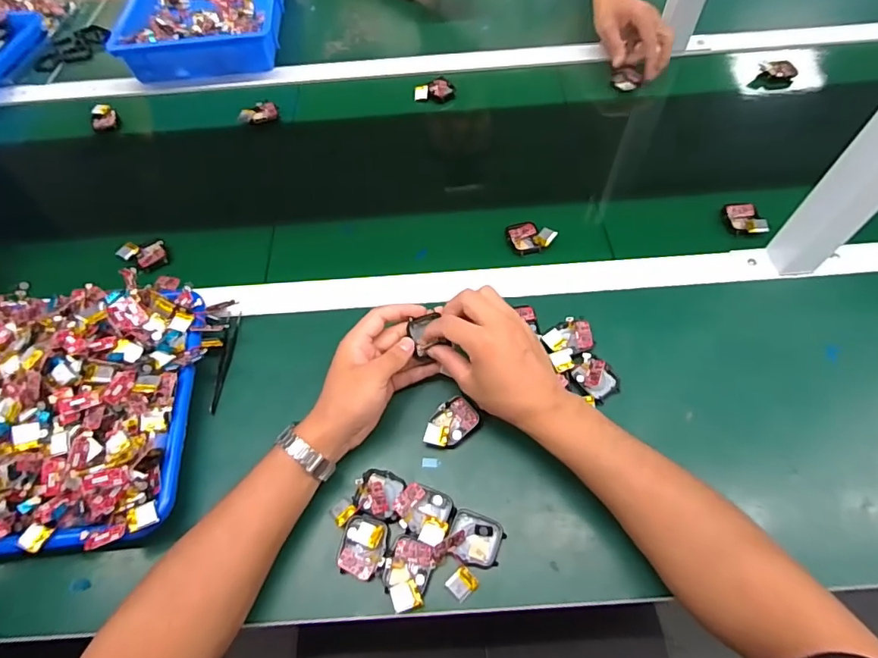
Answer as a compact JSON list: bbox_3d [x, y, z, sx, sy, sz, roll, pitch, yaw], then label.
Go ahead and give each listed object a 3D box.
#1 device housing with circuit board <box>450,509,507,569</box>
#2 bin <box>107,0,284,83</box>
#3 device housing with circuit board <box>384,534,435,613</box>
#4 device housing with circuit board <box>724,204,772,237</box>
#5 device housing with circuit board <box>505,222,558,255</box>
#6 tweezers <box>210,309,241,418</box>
[{"bbox_3d":[0.032,0.180,0.412,0.044,0.013,0.043,16,62,12],"label":"device housing with circuit board"},{"bbox_3d":[-0.395,-0.566,0.851,0.244,0.075,0.360,-5,60,0],"label":"bin"},{"bbox_3d":[-0.026,0.200,0.395,0.036,0.012,0.054,11,61,9],"label":"device housing with circuit board"},{"bbox_3d":[0.362,-0.131,0.569,0.037,0.017,0.051,3,60,5],"label":"device housing with circuit board"},{"bbox_3d":[0.109,-0.112,0.574,0.050,0.023,0.046,-15,61,-5],"label":"device housing with circuit board"},{"bbox_3d":[-0.228,0.033,0.508,0.010,0.014,0.114,1,60,4],"label":"tweezers"}]

